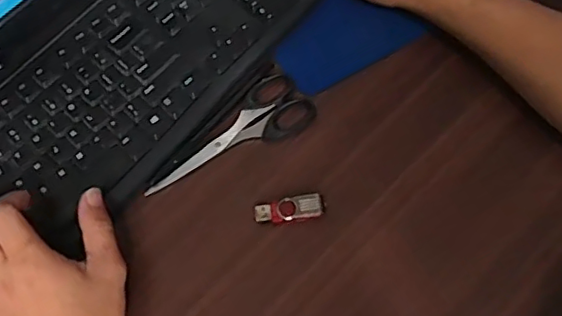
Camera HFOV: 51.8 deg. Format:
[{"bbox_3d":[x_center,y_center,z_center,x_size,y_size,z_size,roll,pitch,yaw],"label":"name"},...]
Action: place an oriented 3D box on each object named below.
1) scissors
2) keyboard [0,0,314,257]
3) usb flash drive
[{"bbox_3d":[-0.046,-0.021,0.487,0.151,0.005,0.057,-27,66,-6],"label":"scissors"},{"bbox_3d":[-0.150,-0.055,0.495,0.158,0.016,0.441,43,77,14],"label":"keyboard"},{"bbox_3d":[0.006,0.040,0.449,0.052,0.009,0.018,-13,65,1],"label":"usb flash drive"}]

